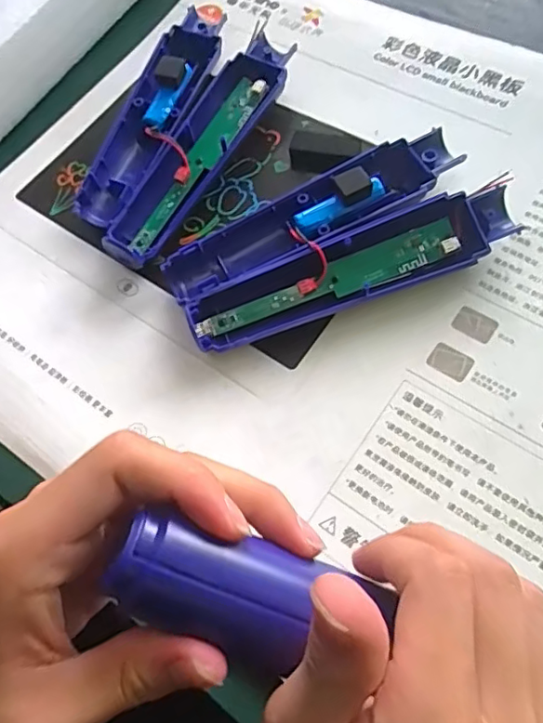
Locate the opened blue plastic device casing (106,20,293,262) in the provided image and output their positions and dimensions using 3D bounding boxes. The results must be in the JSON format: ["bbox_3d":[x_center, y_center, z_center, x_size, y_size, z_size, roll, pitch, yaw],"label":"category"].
[{"bbox_3d":[-0.043,-0.128,0.341,0.037,0.026,0.171,27,72,17],"label":"opened blue plastic device casing"}]

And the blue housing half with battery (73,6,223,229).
[{"bbox_3d":[-0.072,-0.153,0.356,0.041,0.026,0.161,14,69,12],"label":"blue housing half with battery"}]

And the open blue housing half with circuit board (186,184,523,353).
[{"bbox_3d":[0.041,-0.046,0.296,0.169,0.032,0.036,-20,66,-3],"label":"open blue housing half with circuit board"}]

